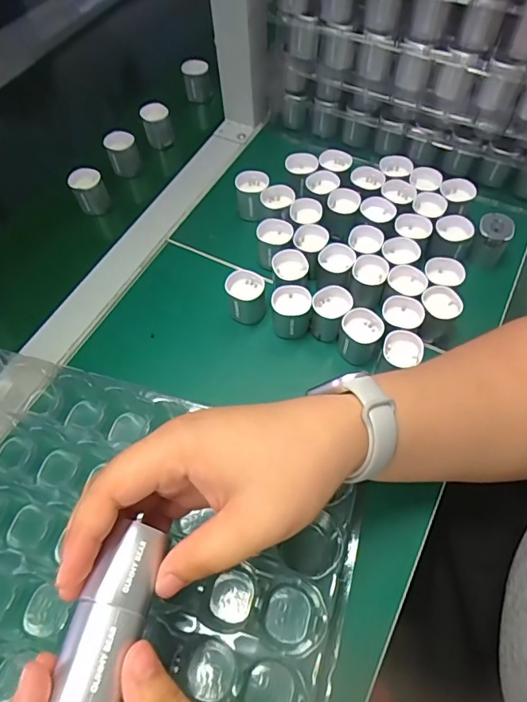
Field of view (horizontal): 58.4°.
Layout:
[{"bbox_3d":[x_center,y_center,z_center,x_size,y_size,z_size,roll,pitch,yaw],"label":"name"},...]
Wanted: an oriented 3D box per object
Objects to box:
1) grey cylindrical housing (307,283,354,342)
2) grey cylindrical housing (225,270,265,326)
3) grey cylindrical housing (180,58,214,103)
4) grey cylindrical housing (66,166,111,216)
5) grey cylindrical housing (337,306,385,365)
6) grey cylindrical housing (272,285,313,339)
[{"bbox_3d":[0.052,-0.029,0.373,0.028,0.036,0.032,20,62,13],"label":"grey cylindrical housing"},{"bbox_3d":[-0.014,-0.044,0.385,0.029,0.034,0.030,-1,59,1],"label":"grey cylindrical housing"},{"bbox_3d":[-0.079,-0.327,0.570,0.032,0.039,0.029,-14,60,-6],"label":"grey cylindrical housing"},{"bbox_3d":[-0.174,-0.161,0.472,0.031,0.034,0.033,-1,59,1],"label":"grey cylindrical housing"},{"bbox_3d":[0.074,-0.011,0.362,0.030,0.033,0.029,18,62,12],"label":"grey cylindrical housing"},{"bbox_3d":[0.022,-0.030,0.376,0.029,0.035,0.027,-1,59,1],"label":"grey cylindrical housing"}]

